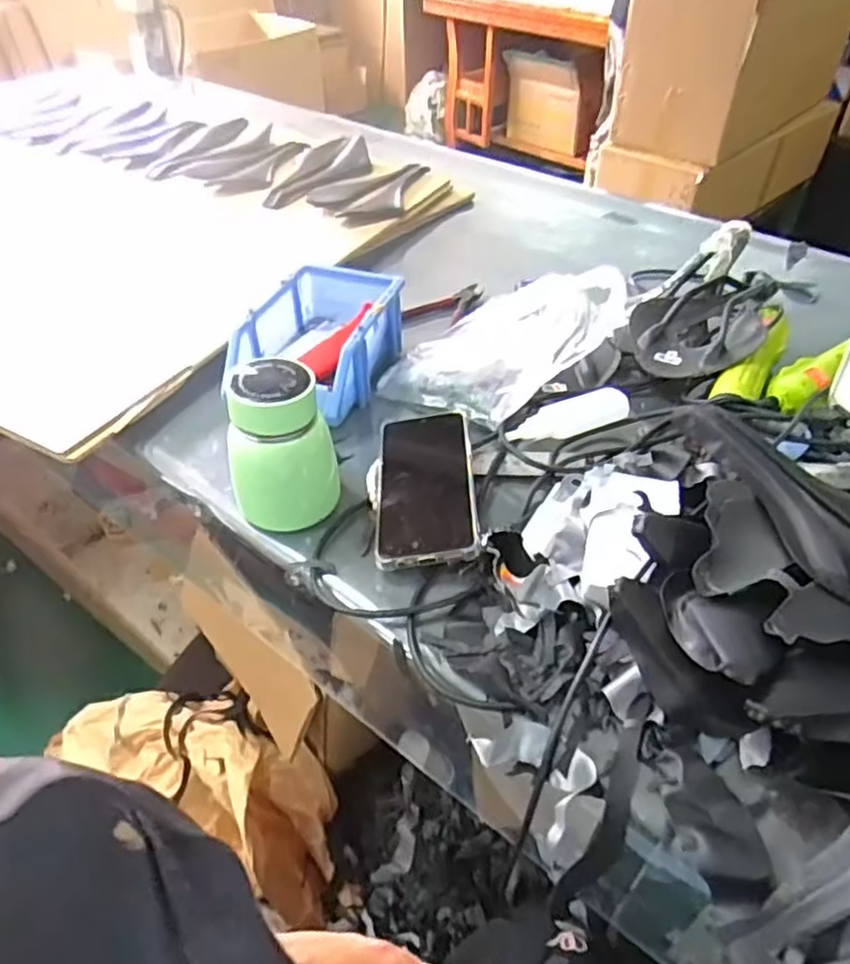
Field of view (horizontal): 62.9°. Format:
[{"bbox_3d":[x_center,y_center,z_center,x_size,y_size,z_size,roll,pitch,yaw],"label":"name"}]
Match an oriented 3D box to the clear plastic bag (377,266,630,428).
[{"bbox_3d":[0.068,-0.114,0.622,0.238,0.069,0.101,-20,36,27],"label":"clear plastic bag"}]

